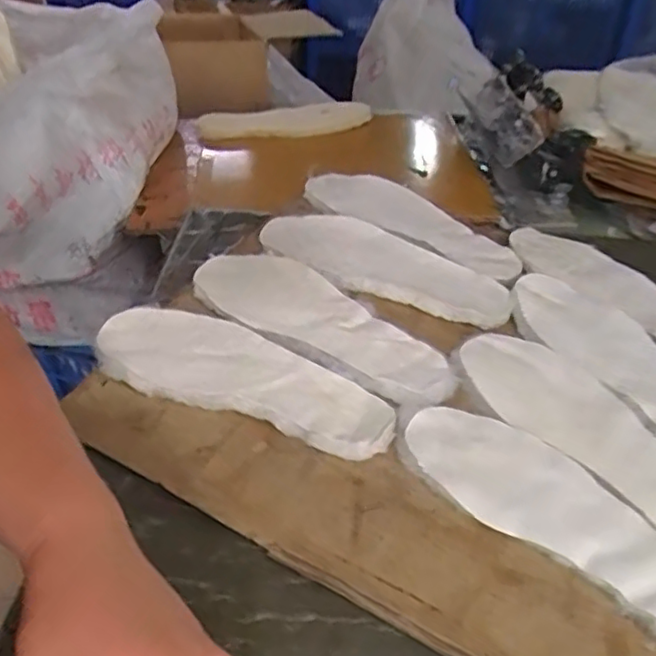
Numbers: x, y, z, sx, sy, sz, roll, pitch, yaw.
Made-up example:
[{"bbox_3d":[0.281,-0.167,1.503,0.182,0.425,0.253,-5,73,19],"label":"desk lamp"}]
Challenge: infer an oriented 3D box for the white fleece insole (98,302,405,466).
[{"bbox_3d":[-0.073,0.039,0.554,0.270,0.006,0.096,19,46,16],"label":"white fleece insole"}]

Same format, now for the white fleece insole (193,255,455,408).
[{"bbox_3d":[-0.007,-0.010,0.613,0.274,0.010,0.090,27,48,22],"label":"white fleece insole"}]

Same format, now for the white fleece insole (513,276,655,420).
[{"bbox_3d":[0.283,0.032,0.587,0.097,0.013,0.261,-26,51,-28],"label":"white fleece insole"}]

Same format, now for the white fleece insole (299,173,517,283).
[{"bbox_3d":[0.098,-0.126,0.744,0.270,0.008,0.098,32,50,26],"label":"white fleece insole"}]

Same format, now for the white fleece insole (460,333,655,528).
[{"bbox_3d":[0.229,0.086,0.530,0.096,0.012,0.267,-31,53,-31],"label":"white fleece insole"}]

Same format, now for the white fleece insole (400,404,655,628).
[{"bbox_3d":[0.178,0.133,0.470,0.261,0.009,0.089,31,50,26],"label":"white fleece insole"}]

